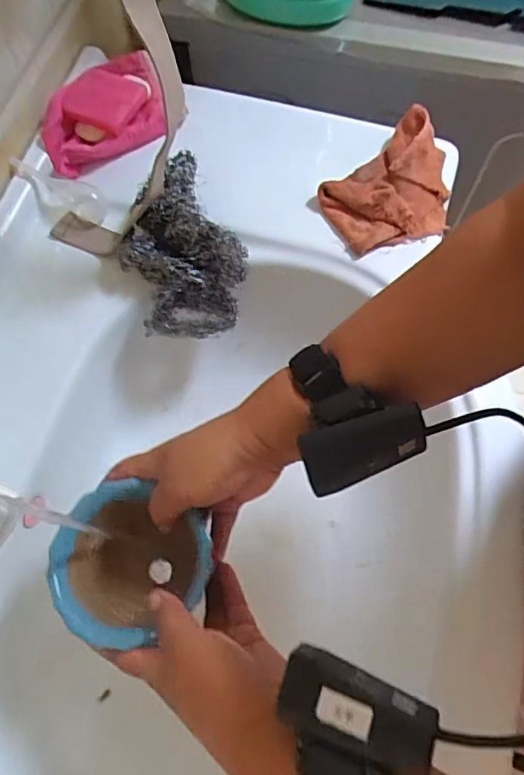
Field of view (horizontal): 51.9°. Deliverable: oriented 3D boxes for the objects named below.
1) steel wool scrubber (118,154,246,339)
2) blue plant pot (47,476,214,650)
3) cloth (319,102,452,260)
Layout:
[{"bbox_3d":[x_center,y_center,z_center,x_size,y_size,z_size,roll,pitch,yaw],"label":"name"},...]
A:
[{"bbox_3d":[-0.073,-0.125,0.482,0.105,0.074,0.145,-14,69,-5],"label":"steel wool scrubber"},{"bbox_3d":[-0.084,0.129,0.390,0.097,0.067,0.103,0,68,1],"label":"blue plant pot"},{"bbox_3d":[0.119,-0.185,0.494,0.128,0.043,0.105,-26,70,-9],"label":"cloth"}]

